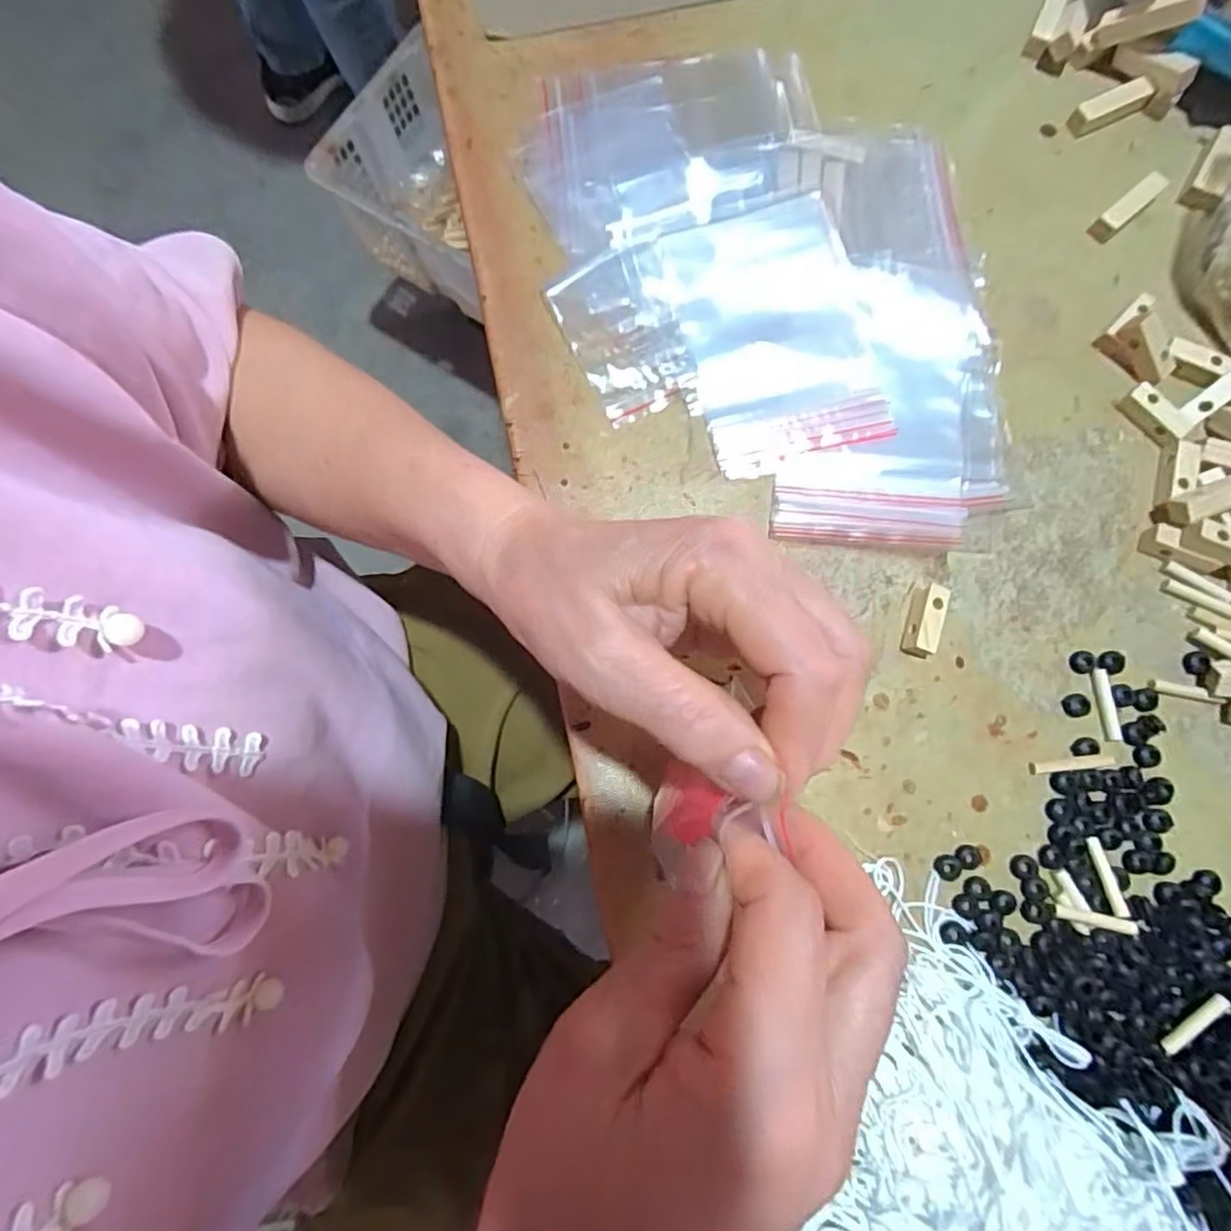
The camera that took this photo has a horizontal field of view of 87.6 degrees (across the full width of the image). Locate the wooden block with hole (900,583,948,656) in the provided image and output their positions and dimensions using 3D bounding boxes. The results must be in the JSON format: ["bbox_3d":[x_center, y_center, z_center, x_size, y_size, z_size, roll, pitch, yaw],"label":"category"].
[{"bbox_3d":[0.136,0.002,0.284,0.014,0.013,0.029,18,79,5],"label":"wooden block with hole"}]

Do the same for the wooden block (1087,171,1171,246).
[{"bbox_3d":[0.254,-0.202,0.317,0.043,0.011,0.011,-41,81,-7],"label":"wooden block"}]

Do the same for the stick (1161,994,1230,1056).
[{"bbox_3d":[0.223,0.157,0.246,0.006,0.004,0.030,45,97,9],"label":"stick"}]

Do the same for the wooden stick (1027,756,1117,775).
[{"bbox_3d":[0.194,0.063,0.273,0.033,0.004,0.005,-10,78,12],"label":"wooden stick"}]

